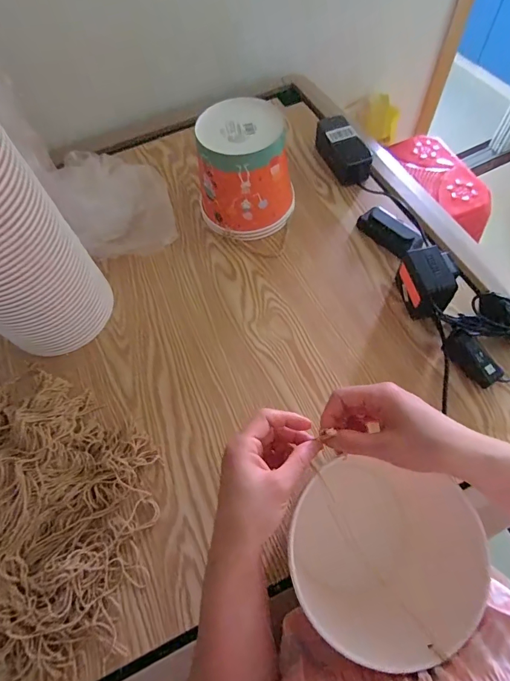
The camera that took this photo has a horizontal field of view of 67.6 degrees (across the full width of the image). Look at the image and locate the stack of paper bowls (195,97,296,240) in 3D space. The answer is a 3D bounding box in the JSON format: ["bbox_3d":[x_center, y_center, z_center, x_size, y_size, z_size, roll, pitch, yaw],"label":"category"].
[{"bbox_3d":[-0.014,-0.262,0.600,0.150,0.141,0.140,-2,64,2],"label":"stack of paper bowls"}]

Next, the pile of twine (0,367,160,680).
[{"bbox_3d":[-0.271,0.182,0.444,0.291,0.061,0.371,-14,65,-4],"label":"pile of twine"}]

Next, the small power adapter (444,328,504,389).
[{"bbox_3d":[0.286,0.023,0.502,0.027,0.036,0.078,-32,67,-12],"label":"small power adapter"}]

